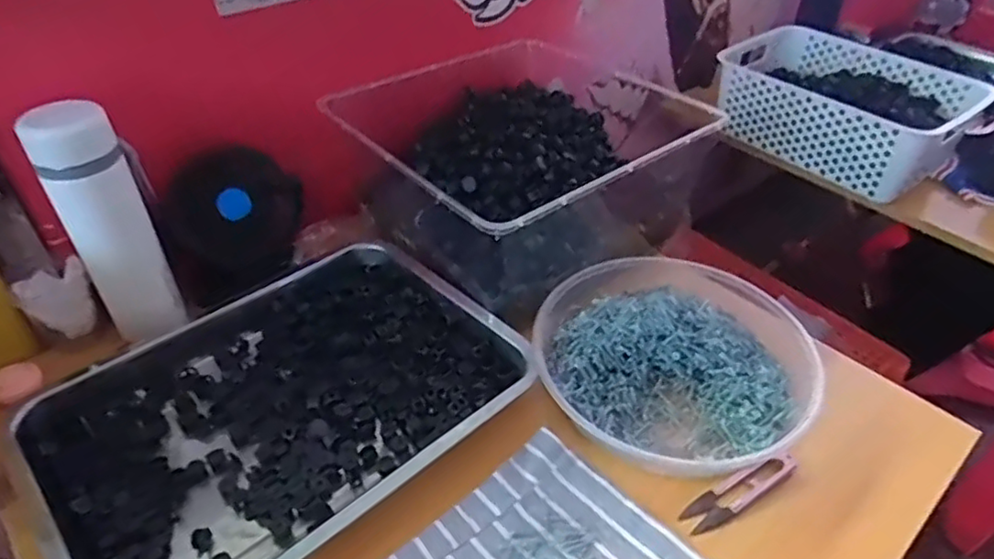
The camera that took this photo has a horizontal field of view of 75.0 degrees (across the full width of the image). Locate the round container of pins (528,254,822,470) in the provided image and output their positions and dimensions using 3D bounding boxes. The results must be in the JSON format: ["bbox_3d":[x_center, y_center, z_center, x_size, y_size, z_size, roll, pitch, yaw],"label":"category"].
[{"bbox_3d":[0.142,0.056,0.537,0.216,0.049,0.211,0,41,0],"label":"round container of pins"}]

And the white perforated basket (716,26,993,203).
[{"bbox_3d":[0.468,-0.247,0.923,0.206,0.110,0.333,-29,49,-30],"label":"white perforated basket"}]

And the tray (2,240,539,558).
[{"bbox_3d":[-0.173,0.090,0.515,0.339,0.033,0.266,-31,50,-31],"label":"tray"}]

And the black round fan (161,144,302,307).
[{"bbox_3d":[-0.236,-0.054,0.596,0.113,0.124,0.033,-24,47,-26],"label":"black round fan"}]

